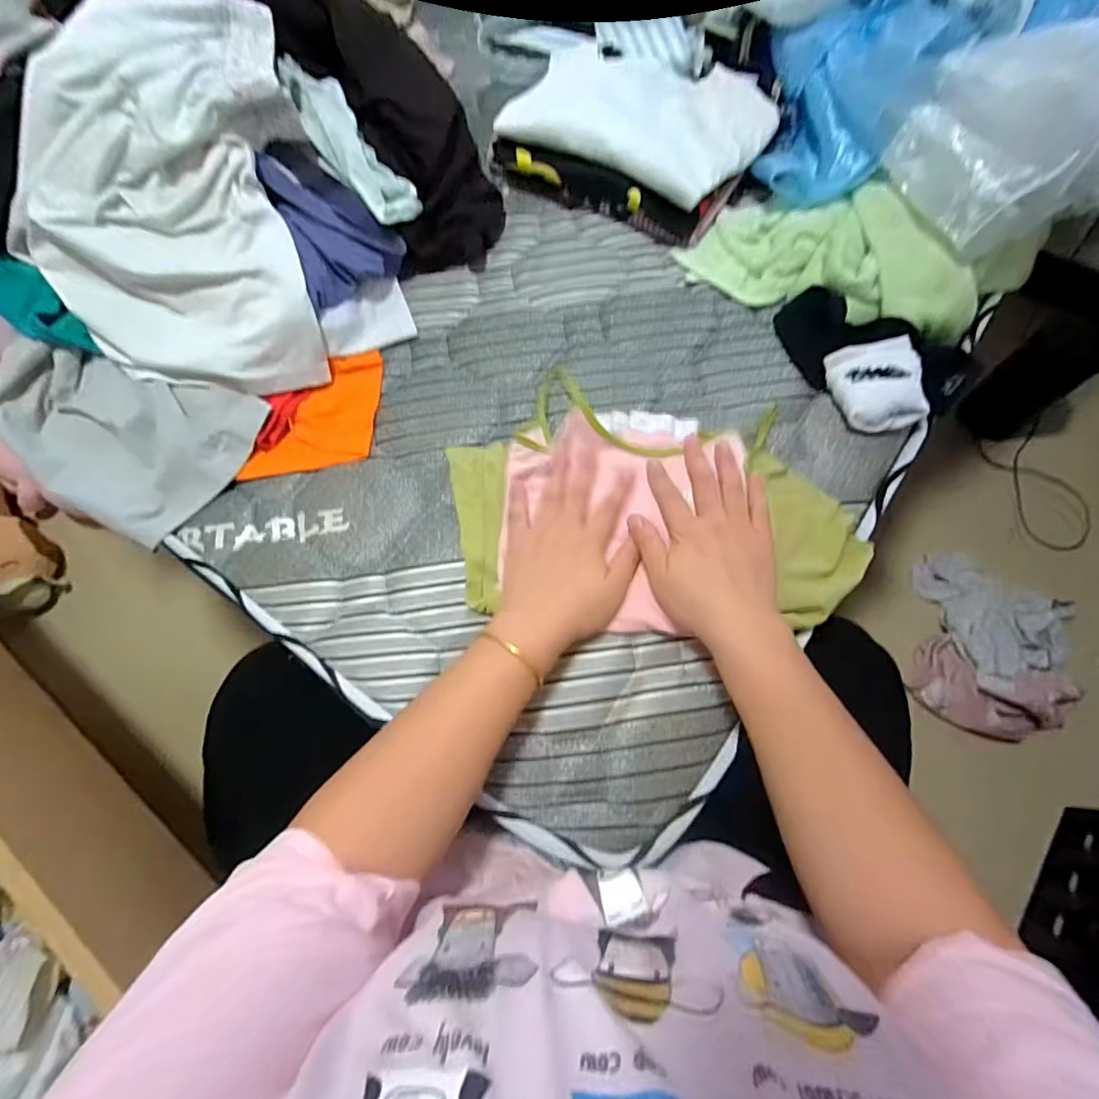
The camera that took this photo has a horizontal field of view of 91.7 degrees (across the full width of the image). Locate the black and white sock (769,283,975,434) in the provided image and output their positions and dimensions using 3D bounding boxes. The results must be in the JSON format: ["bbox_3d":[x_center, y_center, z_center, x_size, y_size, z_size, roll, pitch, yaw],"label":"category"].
[{"bbox_3d":[0.331,-0.202,0.538,0.140,0.039,0.171,-20,69,-6],"label":"black and white sock"}]

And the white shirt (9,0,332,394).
[{"bbox_3d":[-0.379,-0.369,0.532,0.263,0.133,0.395,-6,68,-1],"label":"white shirt"}]

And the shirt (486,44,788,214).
[{"bbox_3d":[0.107,-0.519,0.634,0.285,0.032,0.221,31,72,13],"label":"shirt"}]

